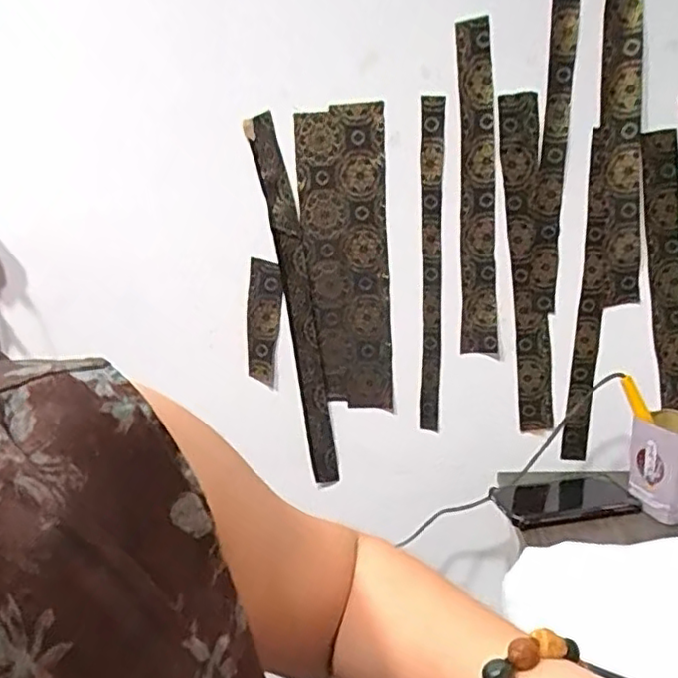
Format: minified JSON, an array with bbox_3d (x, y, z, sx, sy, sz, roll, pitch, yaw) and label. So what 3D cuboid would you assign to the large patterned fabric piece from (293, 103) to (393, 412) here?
[{"bbox_3d":[0.007,-0.101,0.875,0.115,0.403,0.008,-2,13,4],"label":"large patterned fabric piece"}]

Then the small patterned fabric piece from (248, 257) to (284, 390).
[{"bbox_3d":[-0.107,-0.021,0.902,0.050,0.176,0.007,9,15,14],"label":"small patterned fabric piece"}]

